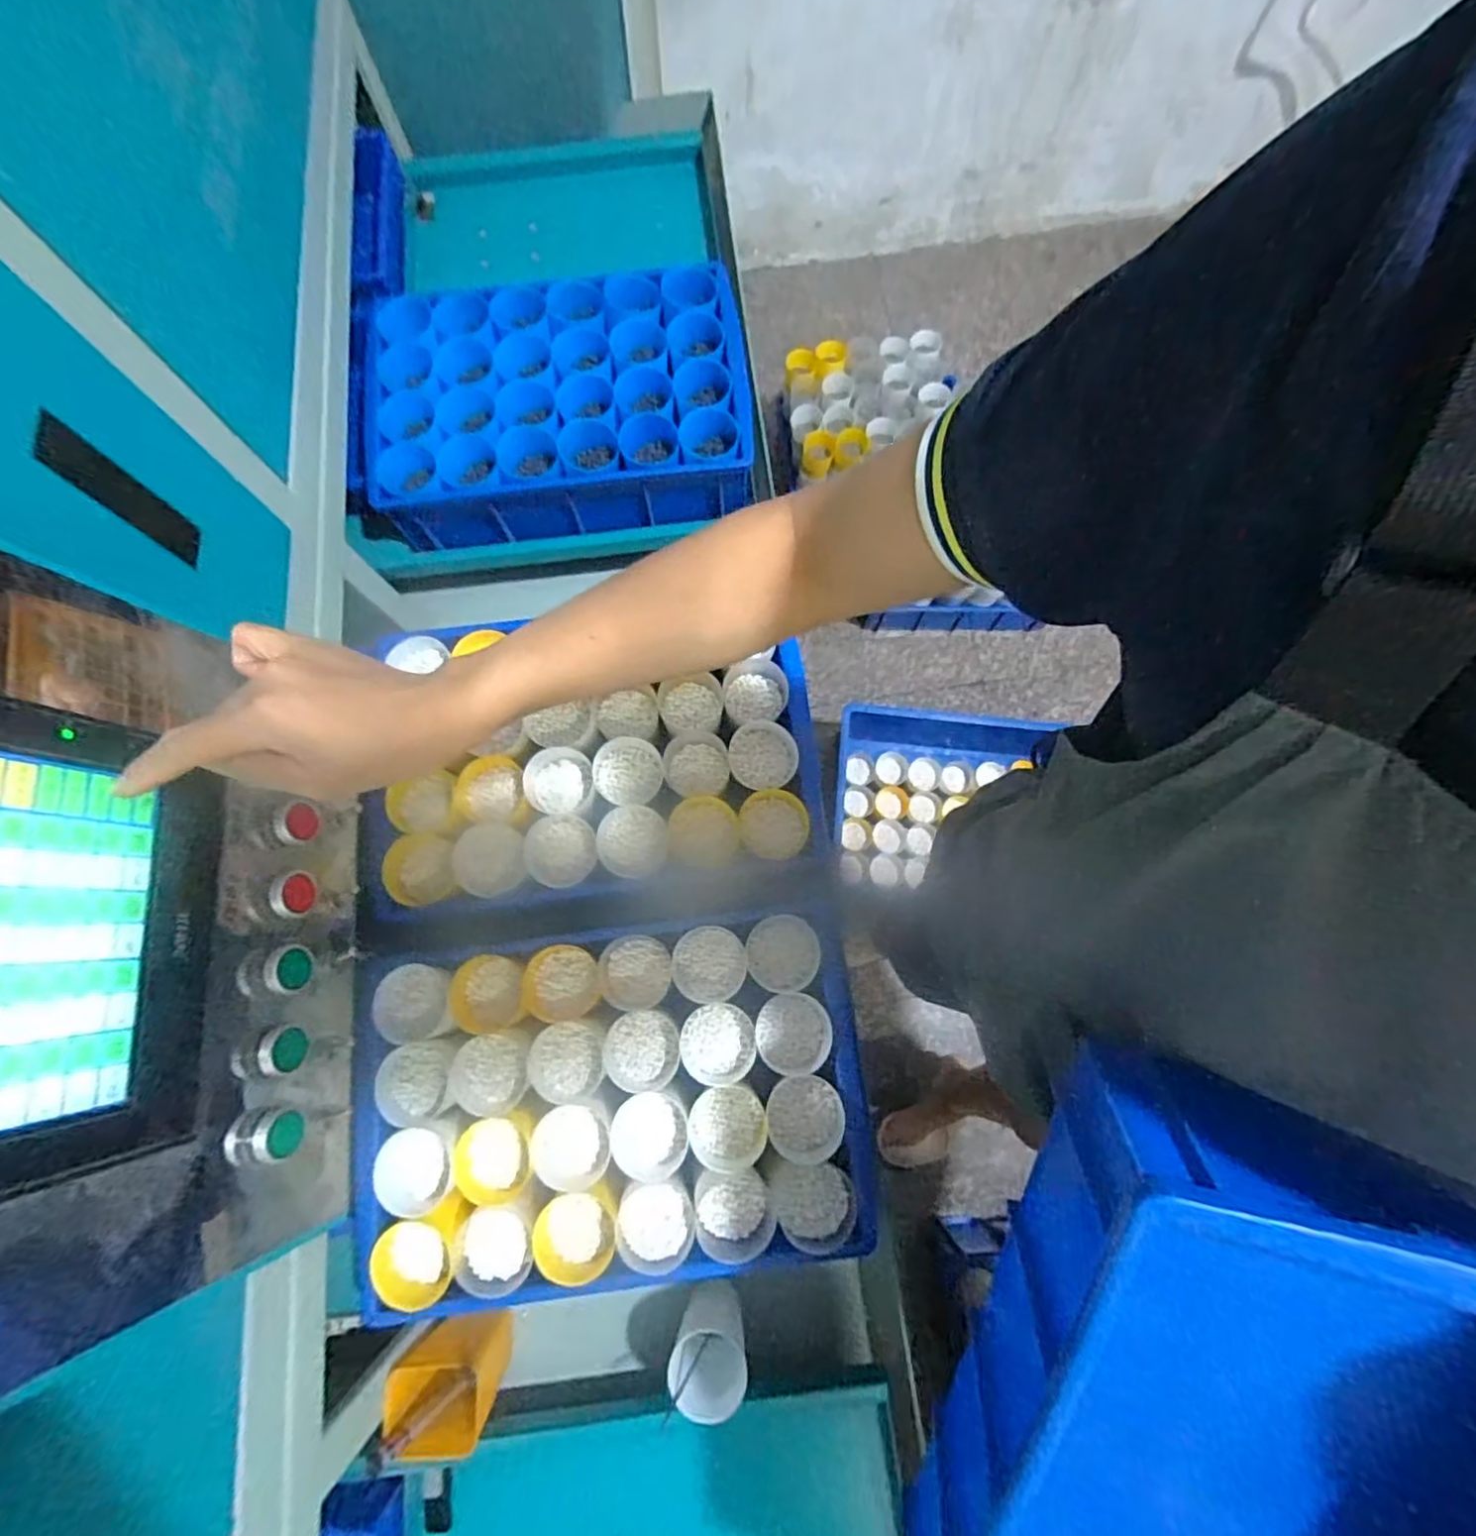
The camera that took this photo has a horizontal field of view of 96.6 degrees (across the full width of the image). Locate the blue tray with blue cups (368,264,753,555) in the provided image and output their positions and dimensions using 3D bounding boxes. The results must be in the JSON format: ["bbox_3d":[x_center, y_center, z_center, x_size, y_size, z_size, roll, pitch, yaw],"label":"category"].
[{"bbox_3d":[-0.195,-0.412,0.743,0.402,0.104,0.270,-7,76,-1],"label":"blue tray with blue cups"}]

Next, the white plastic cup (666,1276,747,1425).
[{"bbox_3d":[-0.023,0.501,0.569,0.063,0.071,0.063,9,77,3],"label":"white plastic cup"}]

